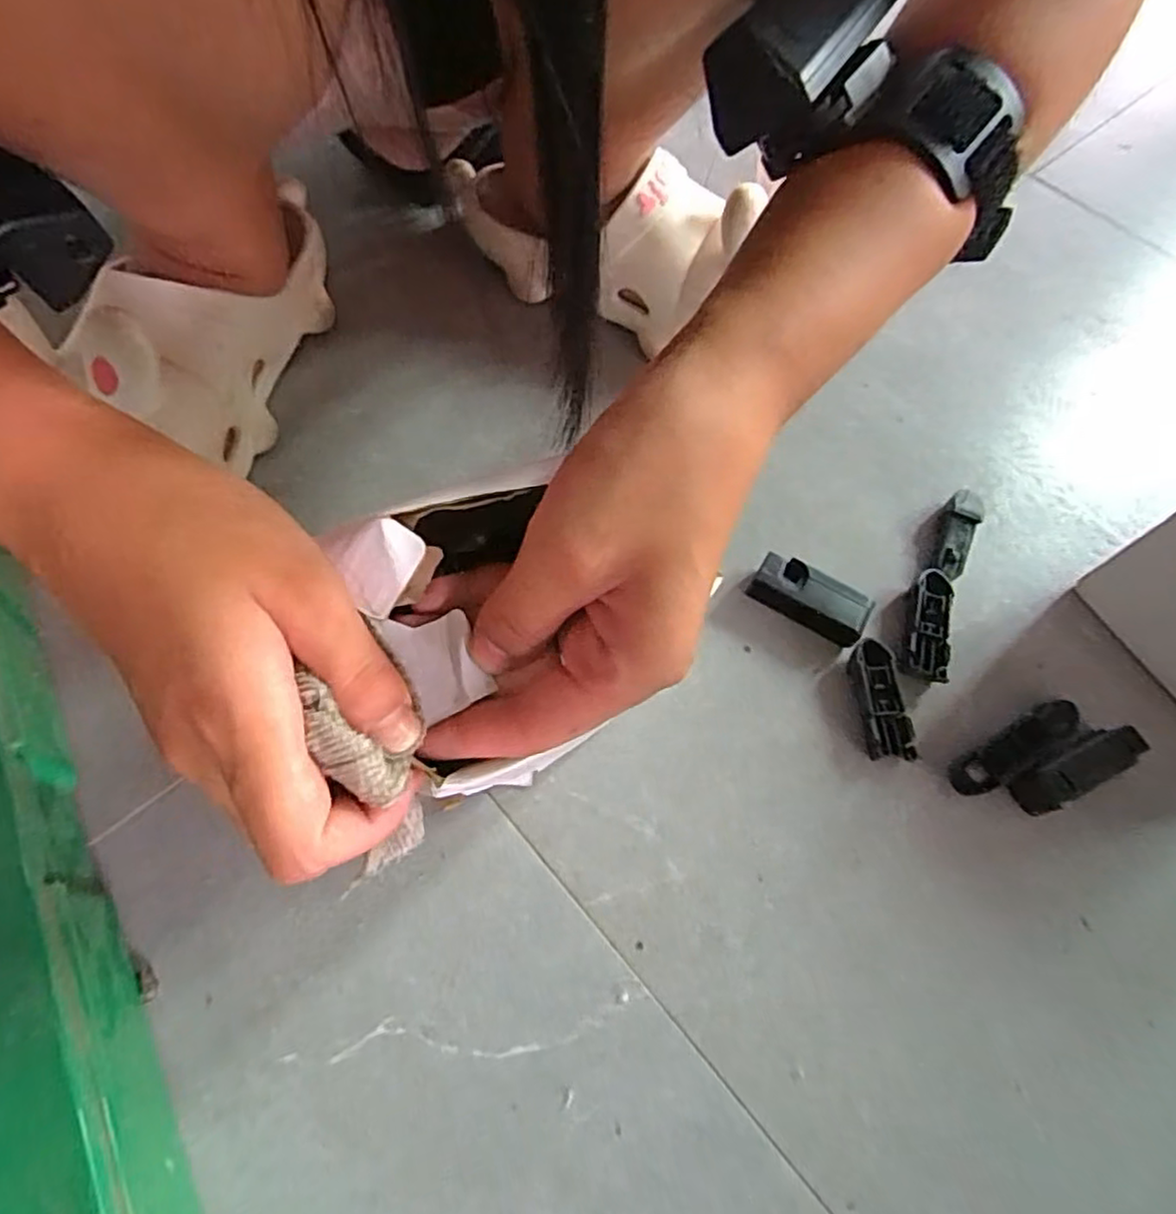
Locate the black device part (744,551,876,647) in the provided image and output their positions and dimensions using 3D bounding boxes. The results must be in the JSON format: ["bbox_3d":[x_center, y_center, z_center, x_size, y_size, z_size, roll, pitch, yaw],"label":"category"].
[{"bbox_3d":[0.110,-0.003,0.342,0.057,0.019,0.024,31,66,12],"label":"black device part"}]

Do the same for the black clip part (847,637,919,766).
[{"bbox_3d":[0.139,0.045,0.326,0.022,0.013,0.057,-5,64,-6],"label":"black clip part"}]

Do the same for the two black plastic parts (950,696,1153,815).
[{"bbox_3d":[0.210,0.069,0.313,0.079,0.024,0.037,-25,68,-15],"label":"two black plastic parts"}]

